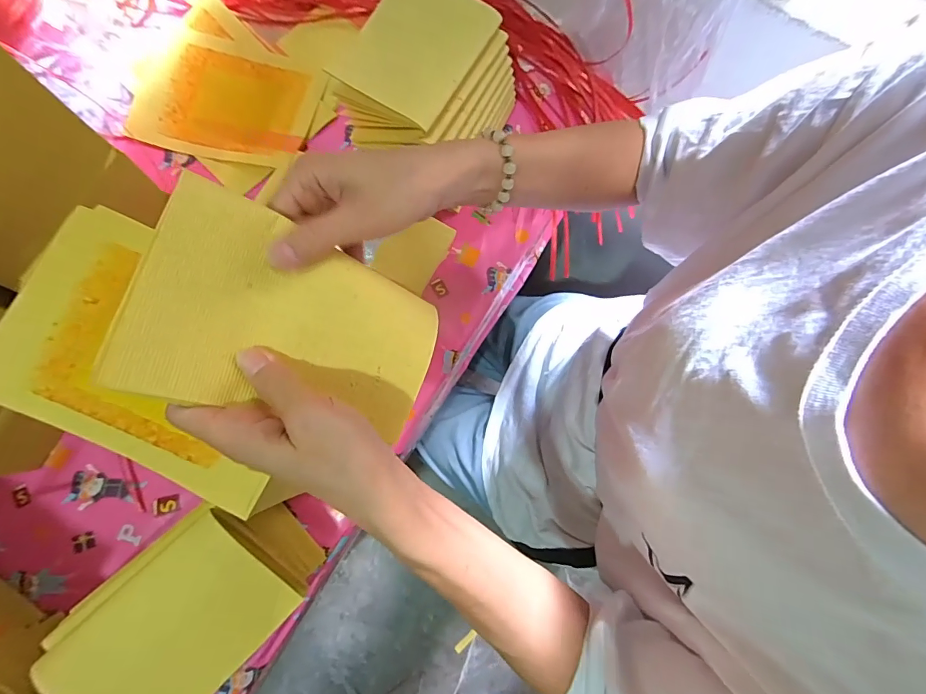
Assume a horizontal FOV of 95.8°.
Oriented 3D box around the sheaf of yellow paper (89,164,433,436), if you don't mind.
[{"bbox_3d":[-0.093,-0.012,0.245,0.160,0.014,0.107,20,83,-28],"label":"sheaf of yellow paper"}]

